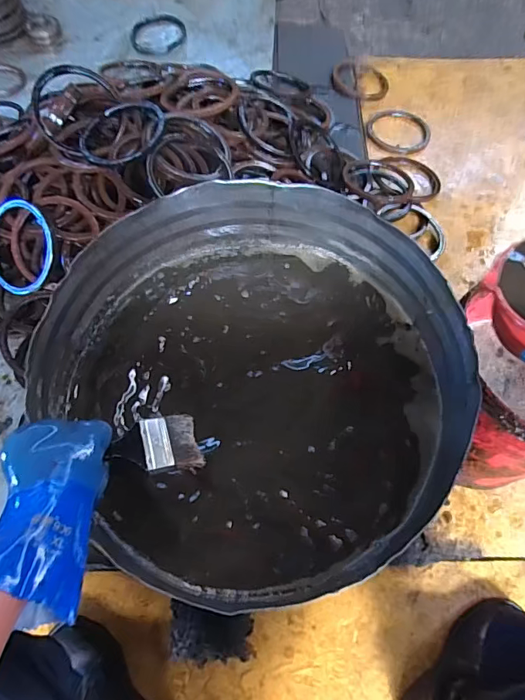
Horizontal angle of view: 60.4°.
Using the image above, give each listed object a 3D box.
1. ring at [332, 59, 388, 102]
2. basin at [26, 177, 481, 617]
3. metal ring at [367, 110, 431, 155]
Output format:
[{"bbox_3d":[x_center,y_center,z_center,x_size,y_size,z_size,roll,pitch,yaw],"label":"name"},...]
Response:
[{"bbox_3d":[0.339,-0.928,1.528,0.193,0.042,0.216,24,62,15],"label":"ring"},{"bbox_3d":[-0.007,0.015,0.646,0.544,0.170,0.556,0,62,-1],"label":"basin"},{"bbox_3d":[0.433,-0.698,1.436,0.197,0.018,0.197,-2,67,3],"label":"metal ring"}]

